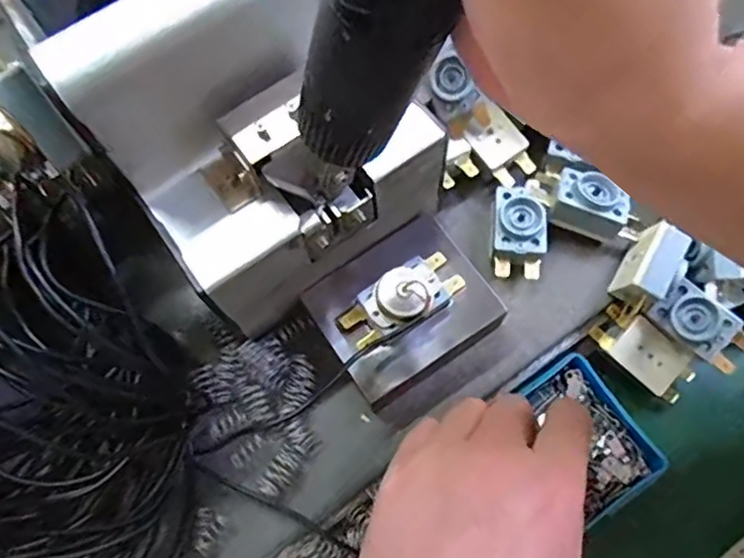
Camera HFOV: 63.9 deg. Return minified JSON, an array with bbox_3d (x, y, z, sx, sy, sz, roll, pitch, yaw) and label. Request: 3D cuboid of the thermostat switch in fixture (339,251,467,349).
[{"bbox_3d":[0.016,0.010,0.285,0.059,0.020,0.028,-33,72,-10],"label":"thermostat switch in fixture"}]

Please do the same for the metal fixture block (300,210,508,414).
[{"bbox_3d":[0.016,0.017,0.302,0.080,0.025,0.069,-33,72,-10],"label":"metal fixture block"}]

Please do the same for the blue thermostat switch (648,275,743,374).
[{"bbox_3d":[0.168,0.024,0.305,0.047,0.018,0.027,38,96,14],"label":"blue thermostat switch"}]

